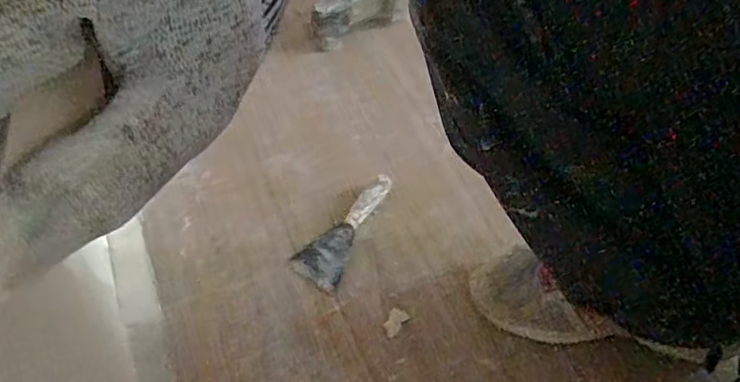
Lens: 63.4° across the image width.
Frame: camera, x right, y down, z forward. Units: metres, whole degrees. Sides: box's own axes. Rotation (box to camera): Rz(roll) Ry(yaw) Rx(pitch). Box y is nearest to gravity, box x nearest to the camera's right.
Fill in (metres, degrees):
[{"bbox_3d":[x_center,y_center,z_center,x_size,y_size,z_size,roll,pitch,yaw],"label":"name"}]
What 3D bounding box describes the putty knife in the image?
[{"bbox_3d":[-0.033,0.042,0.743,0.060,0.026,0.159,25,61,17],"label":"putty knife"}]

